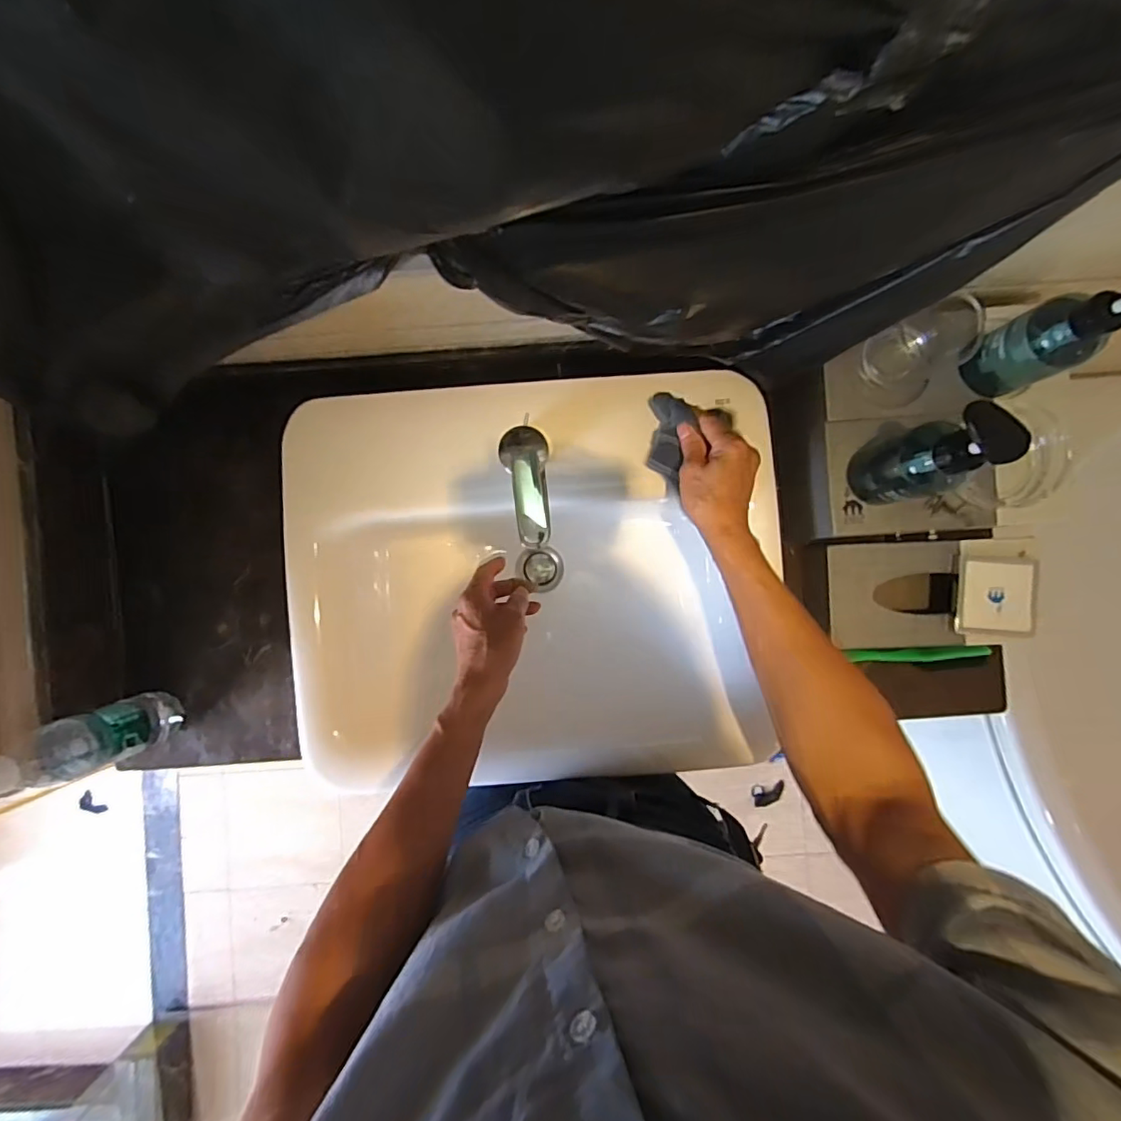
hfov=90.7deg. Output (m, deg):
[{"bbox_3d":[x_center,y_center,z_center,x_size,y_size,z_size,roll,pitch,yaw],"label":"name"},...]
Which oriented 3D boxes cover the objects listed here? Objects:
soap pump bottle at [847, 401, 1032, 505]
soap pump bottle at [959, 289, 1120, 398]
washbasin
[{"bbox_3d":[0.332,-0.091,0.500,0.056,0.183,0.069,-24,89,0],"label":"soap pump bottle"},{"bbox_3d":[0.444,-0.203,0.494,0.064,0.168,0.065,-23,89,0],"label":"soap pump bottle"},{"bbox_3d":[-0.027,0.023,0.677,0.549,0.134,0.430,-4,89,0],"label":"washbasin"}]

